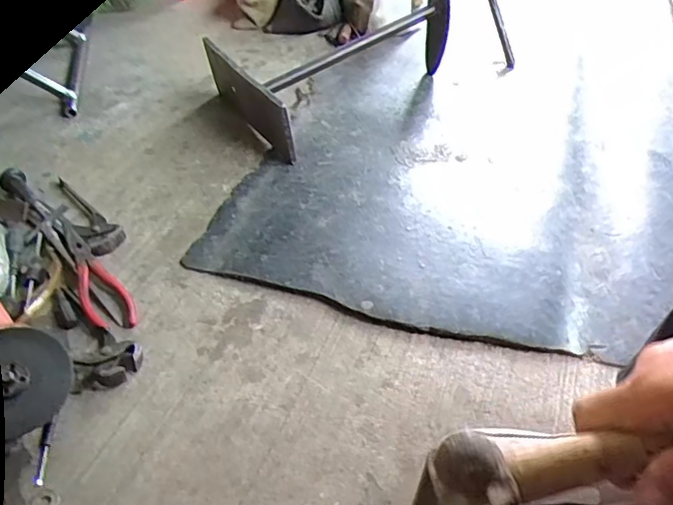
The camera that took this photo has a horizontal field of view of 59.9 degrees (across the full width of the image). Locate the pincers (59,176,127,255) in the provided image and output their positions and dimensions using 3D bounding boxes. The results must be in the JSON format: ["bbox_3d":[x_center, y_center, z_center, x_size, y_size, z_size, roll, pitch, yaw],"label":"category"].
[{"bbox_3d":[-0.312,-0.046,0.731,0.045,0.022,0.151,-27,55,-29],"label":"pincers"}]

